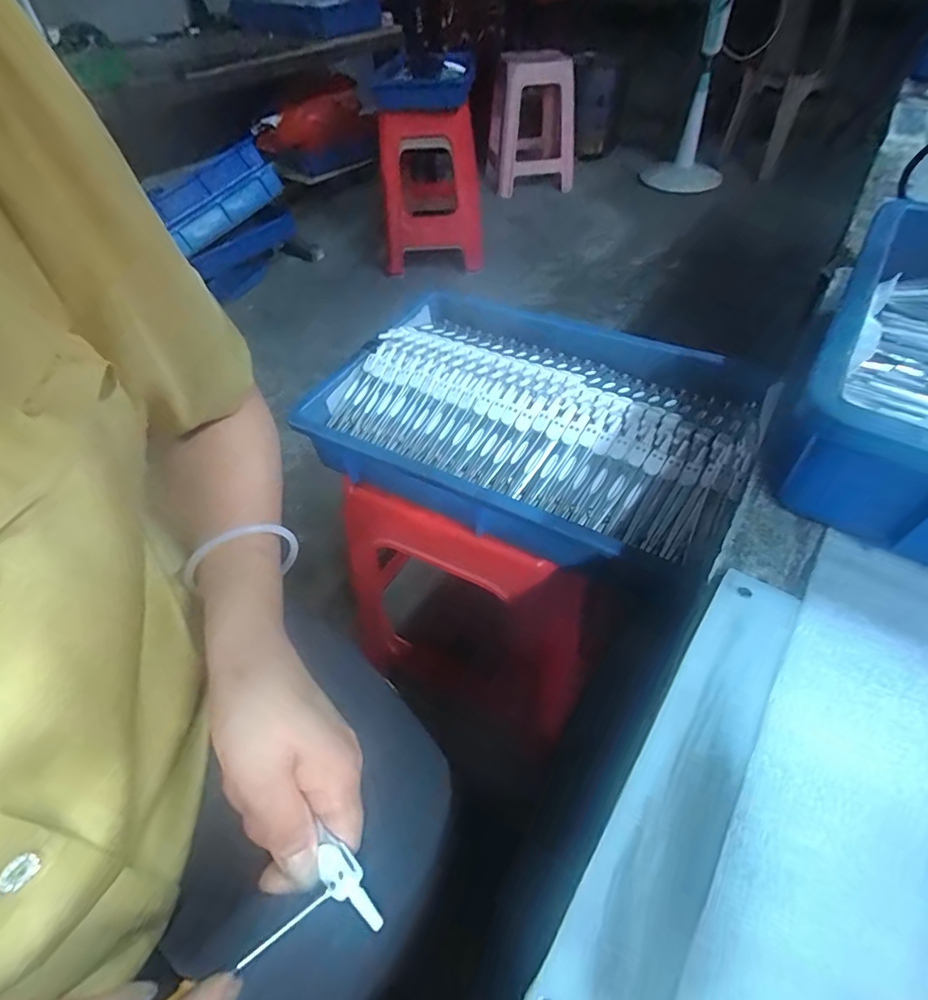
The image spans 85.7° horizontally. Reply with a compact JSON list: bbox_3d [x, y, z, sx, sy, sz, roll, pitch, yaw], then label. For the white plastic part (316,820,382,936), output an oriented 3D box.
[{"bbox_3d":[-0.056,0.180,0.236,0.016,0.004,0.047,-36,69,-25],"label":"white plastic part"}]

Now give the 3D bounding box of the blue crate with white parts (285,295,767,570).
[{"bbox_3d":[0.071,-0.092,0.531,0.420,0.086,0.299,21,54,20],"label":"blue crate with white parts"}]

